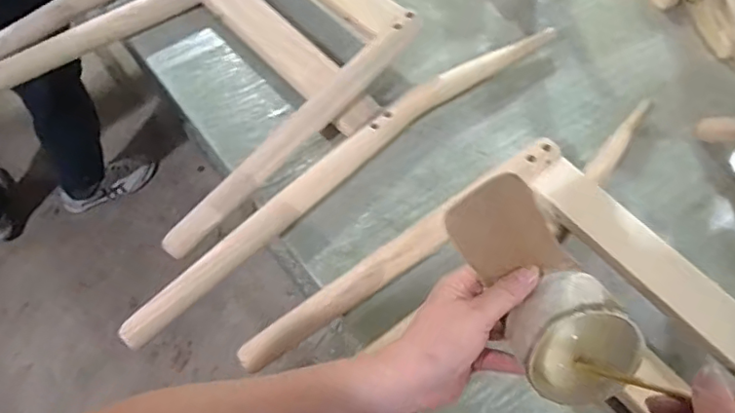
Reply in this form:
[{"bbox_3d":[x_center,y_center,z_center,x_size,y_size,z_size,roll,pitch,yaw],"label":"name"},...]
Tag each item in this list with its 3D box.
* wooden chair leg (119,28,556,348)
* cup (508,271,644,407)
[{"bbox_3d":[-0.001,-0.068,0.692,0.684,0.036,0.057,-38,71,-21],"label":"wooden chair leg"},{"bbox_3d":[0.145,0.092,0.395,0.076,0.086,0.063,-30,23,13],"label":"cup"}]

